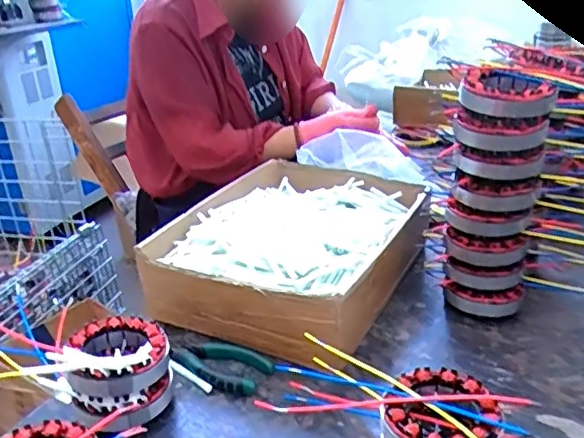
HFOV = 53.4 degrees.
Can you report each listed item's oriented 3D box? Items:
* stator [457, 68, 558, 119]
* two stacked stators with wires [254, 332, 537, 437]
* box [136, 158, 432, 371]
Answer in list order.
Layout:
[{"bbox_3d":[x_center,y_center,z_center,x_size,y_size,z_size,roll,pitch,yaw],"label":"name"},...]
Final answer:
[{"bbox_3d":[0.206,-0.122,0.561,0.085,0.032,0.071,2,26,14],"label":"stator"},{"bbox_3d":[0.083,0.161,0.458,0.182,0.070,0.089,12,29,31],"label":"two stacked stators with wires"},{"bbox_3d":[0.011,0.032,0.710,0.255,0.097,0.331,7,27,23],"label":"box"}]

